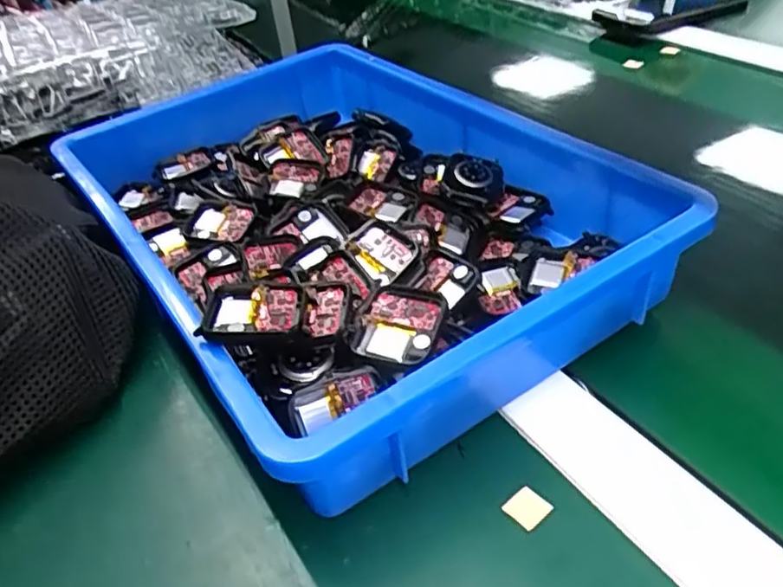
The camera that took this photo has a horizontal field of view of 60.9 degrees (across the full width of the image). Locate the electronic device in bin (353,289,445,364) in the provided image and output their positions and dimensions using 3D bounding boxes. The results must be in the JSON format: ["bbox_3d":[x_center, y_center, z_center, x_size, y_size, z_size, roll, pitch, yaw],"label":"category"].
[{"bbox_3d":[0.003,0.014,0.299,0.037,0.008,0.039,6,40,17],"label":"electronic device in bin"}]

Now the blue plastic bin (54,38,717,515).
[{"bbox_3d":[-0.037,-0.052,0.423,0.248,0.069,0.369,-27,42,-23],"label":"blue plastic bin"}]

